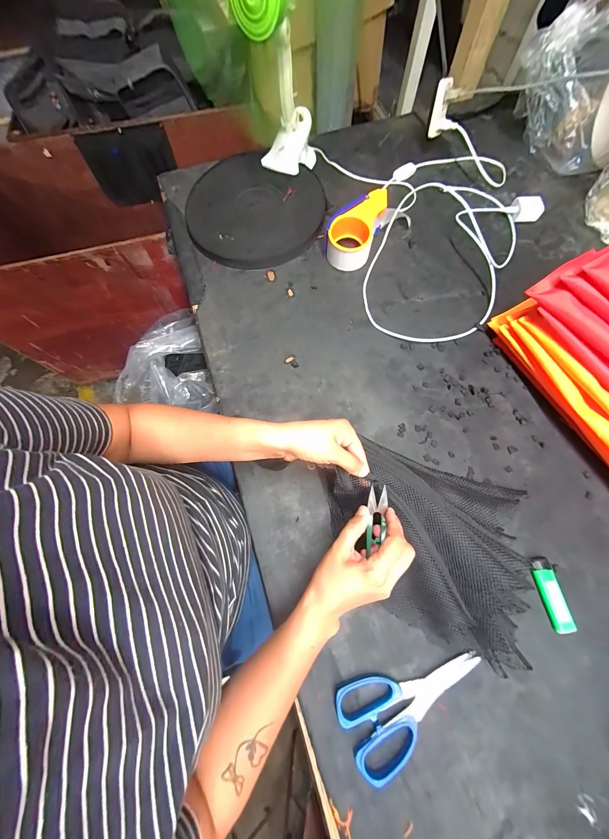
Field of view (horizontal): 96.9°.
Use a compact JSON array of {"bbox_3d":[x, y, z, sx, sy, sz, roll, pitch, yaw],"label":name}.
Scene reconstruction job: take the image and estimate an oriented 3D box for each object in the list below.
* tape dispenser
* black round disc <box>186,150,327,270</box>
[{"bbox_3d":[0.096,-0.357,0.508,0.081,0.063,0.151,27,74,10],"label":"tape dispenser"},{"bbox_3d":[-0.097,-0.425,0.549,0.267,0.041,0.257,0,71,1],"label":"black round disc"}]

